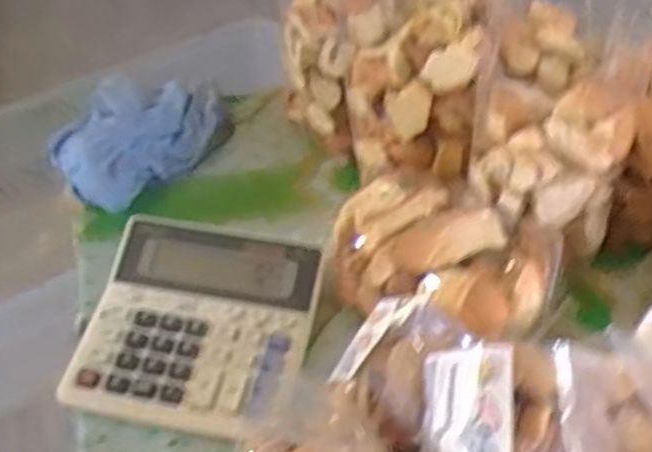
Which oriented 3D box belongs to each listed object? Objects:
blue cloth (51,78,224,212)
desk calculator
[{"bbox_3d":[-0.177,-0.086,0.729,0.111,0.053,0.161,18,50,19],"label":"blue cloth"},{"bbox_3d":[-0.097,0.070,0.582,0.159,0.030,0.164,6,47,9],"label":"desk calculator"}]

